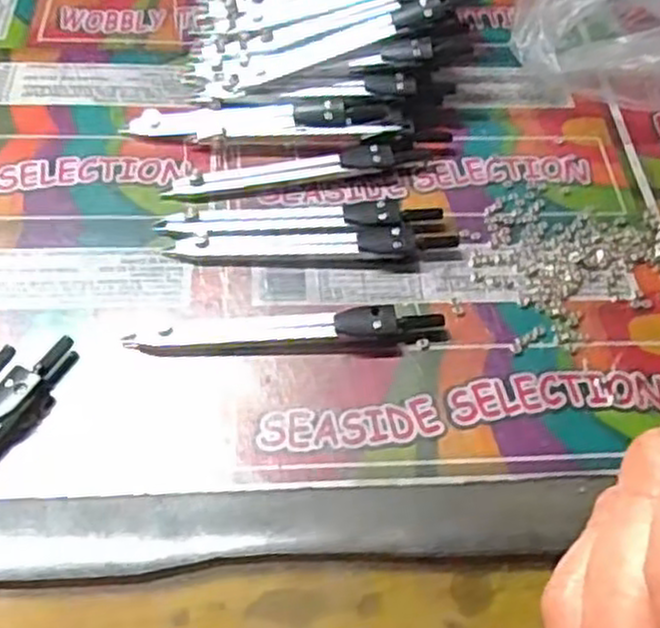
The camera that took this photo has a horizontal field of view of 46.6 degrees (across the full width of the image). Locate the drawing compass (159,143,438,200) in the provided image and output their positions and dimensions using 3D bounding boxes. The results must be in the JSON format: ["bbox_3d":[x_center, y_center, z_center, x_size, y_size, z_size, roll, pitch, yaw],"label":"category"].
[{"bbox_3d":[-0.011,-0.064,0.330,0.117,0.009,0.013,-8,57,-9],"label":"drawing compass"}]

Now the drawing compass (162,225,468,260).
[{"bbox_3d":[-0.006,-0.027,0.306,0.113,0.009,0.012,-1,57,-4],"label":"drawing compass"}]

